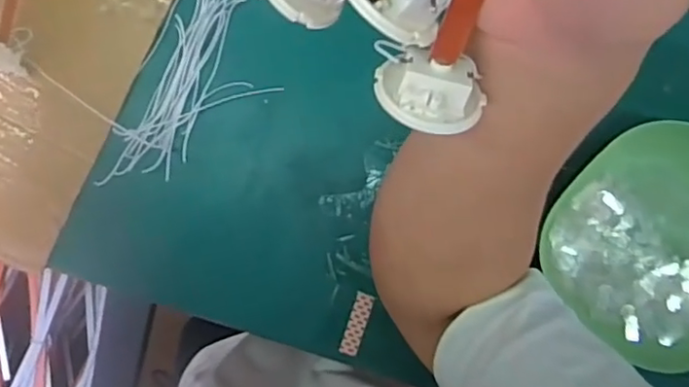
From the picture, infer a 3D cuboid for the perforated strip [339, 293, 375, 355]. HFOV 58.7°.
[{"bbox_3d":[0.009,0.092,0.430,0.012,0.005,0.046,17,91,4],"label":"perforated strip"}]

